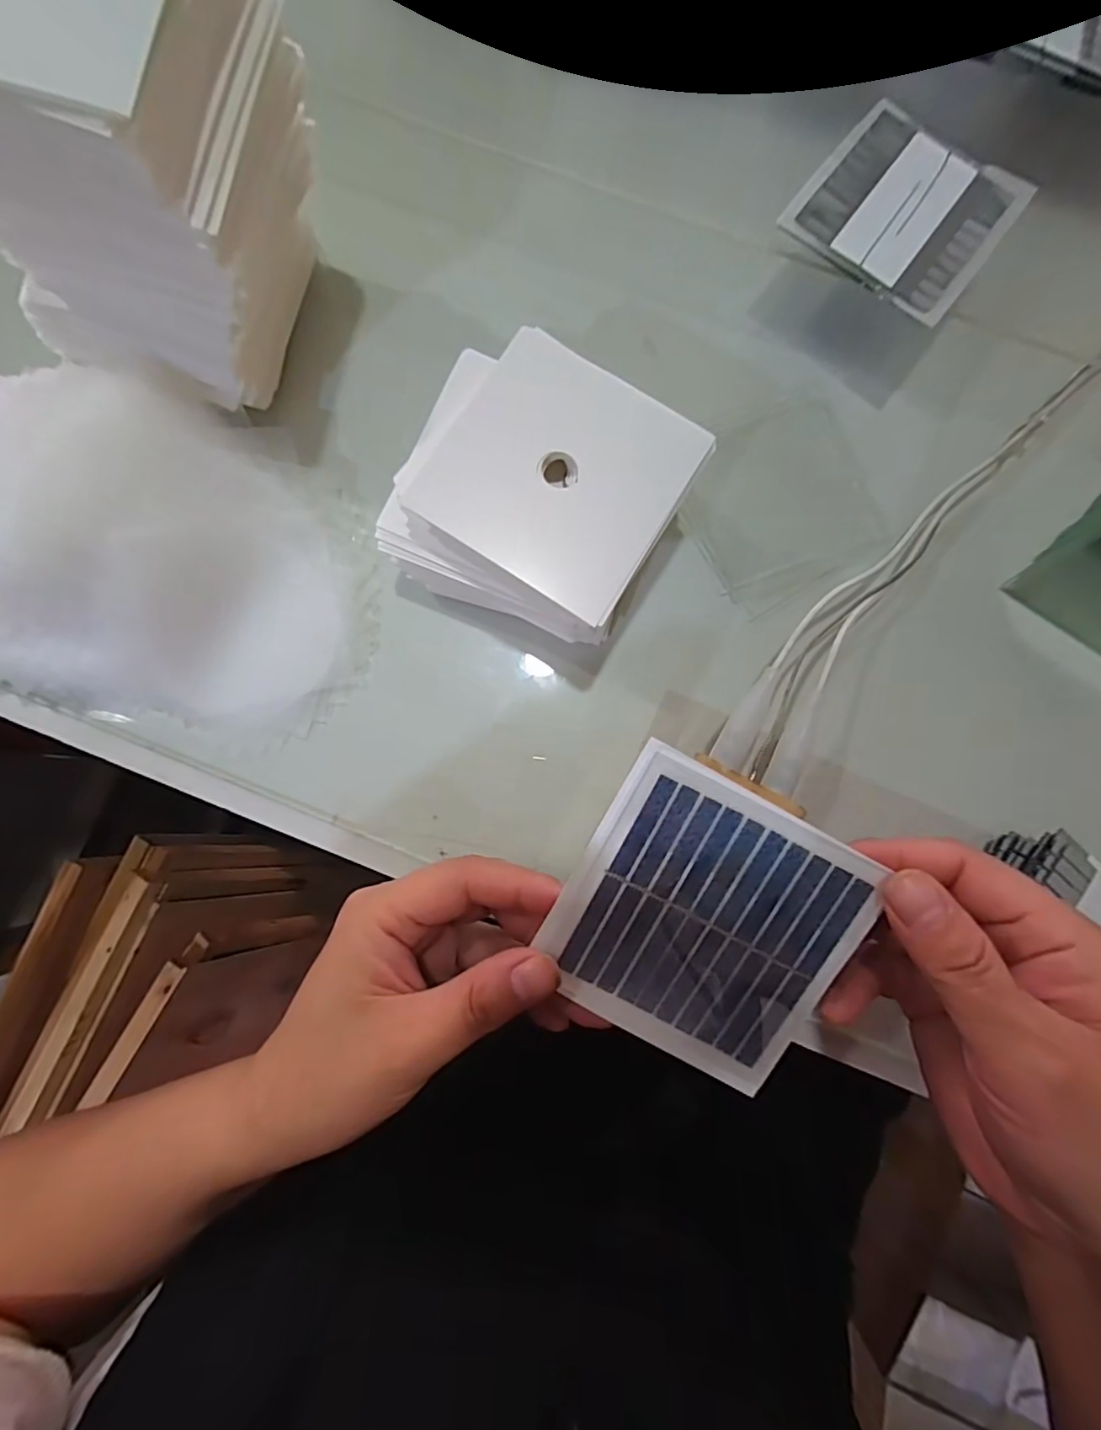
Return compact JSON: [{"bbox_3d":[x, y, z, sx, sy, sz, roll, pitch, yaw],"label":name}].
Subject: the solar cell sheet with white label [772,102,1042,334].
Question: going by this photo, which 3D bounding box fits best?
[{"bbox_3d":[0.173,-0.246,0.278,0.089,0.008,0.086,38,84,3],"label":"solar cell sheet with white label"}]

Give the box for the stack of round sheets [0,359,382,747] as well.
[{"bbox_3d":[-0.184,-0.074,0.266,0.186,0.056,0.151,12,83,0],"label":"stack of round sheets"}]

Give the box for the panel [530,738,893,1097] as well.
[{"bbox_3d":[0.053,0.072,0.197,0.094,0.004,0.095,28,100,0],"label":"panel"}]

